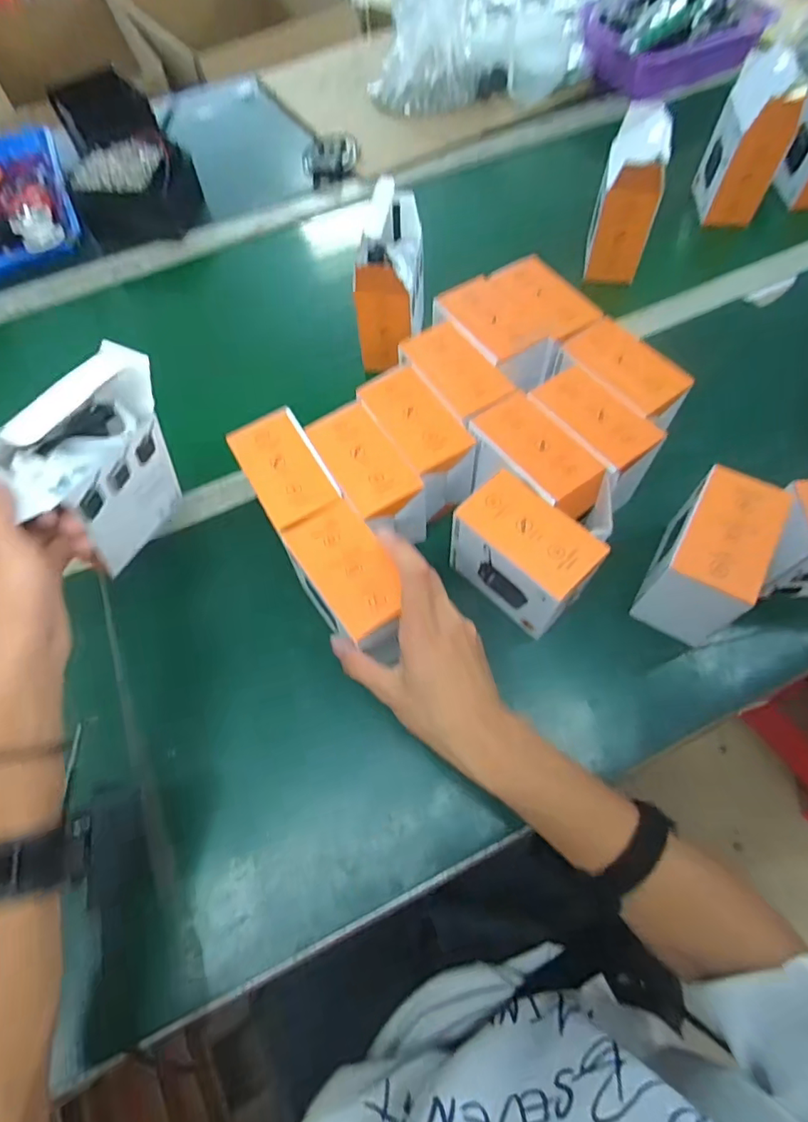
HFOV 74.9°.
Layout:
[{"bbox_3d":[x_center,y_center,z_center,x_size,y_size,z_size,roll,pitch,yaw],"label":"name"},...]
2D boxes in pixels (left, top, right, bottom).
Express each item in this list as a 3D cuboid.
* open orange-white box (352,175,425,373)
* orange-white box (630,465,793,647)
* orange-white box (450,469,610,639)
[{"bbox_3d":[-0.014,-0.319,0.593,0.067,0.159,0.131,2,64,3],"label":"open orange-white box"},{"bbox_3d":[0.253,0.002,0.450,0.073,0.104,0.123,28,68,15],"label":"orange-white box"},{"bbox_3d":[0.100,-0.001,0.458,0.114,0.099,0.075,40,71,19],"label":"orange-white box"}]

